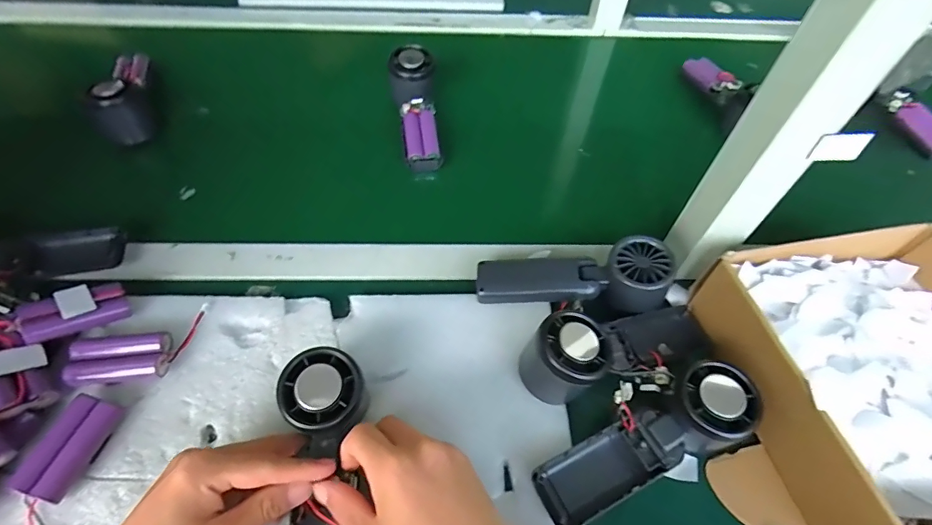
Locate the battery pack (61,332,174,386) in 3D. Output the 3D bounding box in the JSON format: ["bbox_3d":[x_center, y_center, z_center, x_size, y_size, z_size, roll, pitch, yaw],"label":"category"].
[{"bbox_3d":[-0.265,0.075,0.354,0.067,0.019,0.032,-7,56,-8],"label":"battery pack"}]

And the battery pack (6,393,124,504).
[{"bbox_3d":[-0.273,0.127,0.316,0.032,0.022,0.064,14,56,7],"label":"battery pack"}]

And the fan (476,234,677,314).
[{"bbox_3d":[0.093,0.015,0.405,0.163,0.044,0.052,-4,54,11],"label":"fan"}]

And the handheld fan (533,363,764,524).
[{"bbox_3d":[0.125,0.127,0.331,0.161,0.042,0.060,-27,60,-4],"label":"handheld fan"}]

